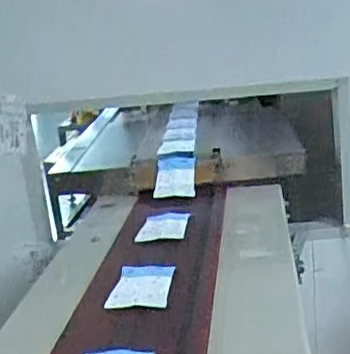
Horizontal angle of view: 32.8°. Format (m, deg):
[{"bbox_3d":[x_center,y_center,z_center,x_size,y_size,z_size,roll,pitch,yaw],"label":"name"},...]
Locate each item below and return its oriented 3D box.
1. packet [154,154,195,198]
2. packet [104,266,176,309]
[{"bbox_3d":[0.000,-0.005,1.330,0.093,0.028,0.141,-7,49,16],"label":"packet"},{"bbox_3d":[-0.048,0.164,0.900,0.088,0.021,0.127,-3,17,11],"label":"packet"}]

